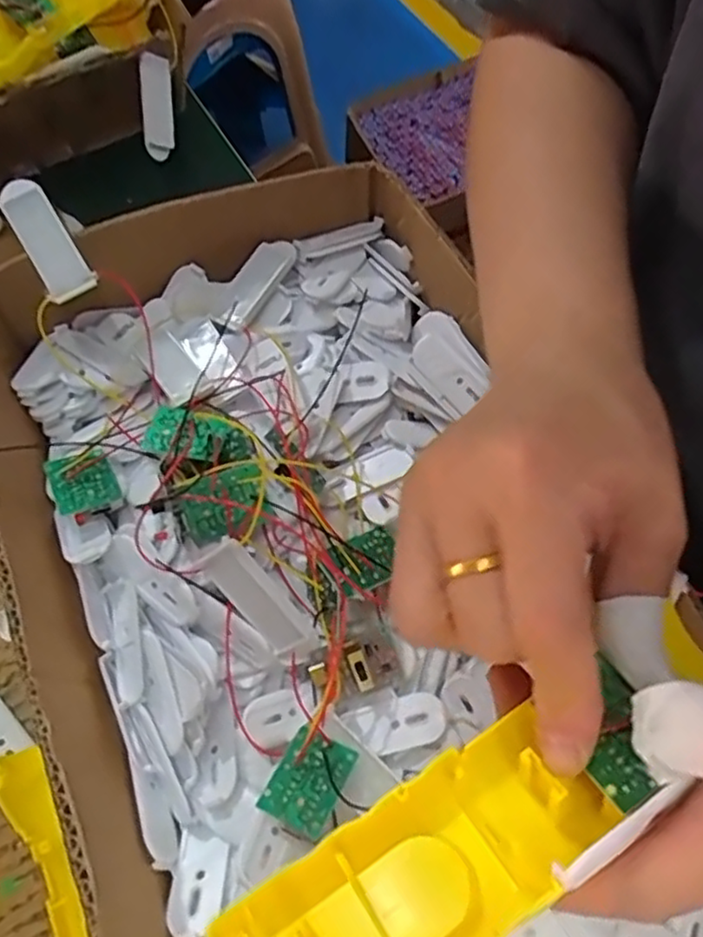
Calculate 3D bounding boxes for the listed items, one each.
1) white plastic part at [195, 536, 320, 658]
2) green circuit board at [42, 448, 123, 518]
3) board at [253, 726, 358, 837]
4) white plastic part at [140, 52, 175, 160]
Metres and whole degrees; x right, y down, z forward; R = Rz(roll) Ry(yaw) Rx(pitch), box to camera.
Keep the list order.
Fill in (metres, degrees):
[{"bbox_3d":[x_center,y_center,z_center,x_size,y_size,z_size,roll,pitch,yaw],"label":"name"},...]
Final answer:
[{"bbox_3d":[-0.039,0.054,0.283,0.017,0.024,0.055,-43,99,-15],"label":"white plastic part"},{"bbox_3d":[-0.118,0.005,0.302,0.026,0.005,0.032,-20,55,-24],"label":"green circuit board"},{"bbox_3d":[-0.018,0.117,0.262,0.028,0.007,0.035,23,46,18],"label":"board"},{"bbox_3d":[-0.123,-0.229,0.435,0.022,0.010,0.060,-10,102,-41],"label":"white plastic part"}]

